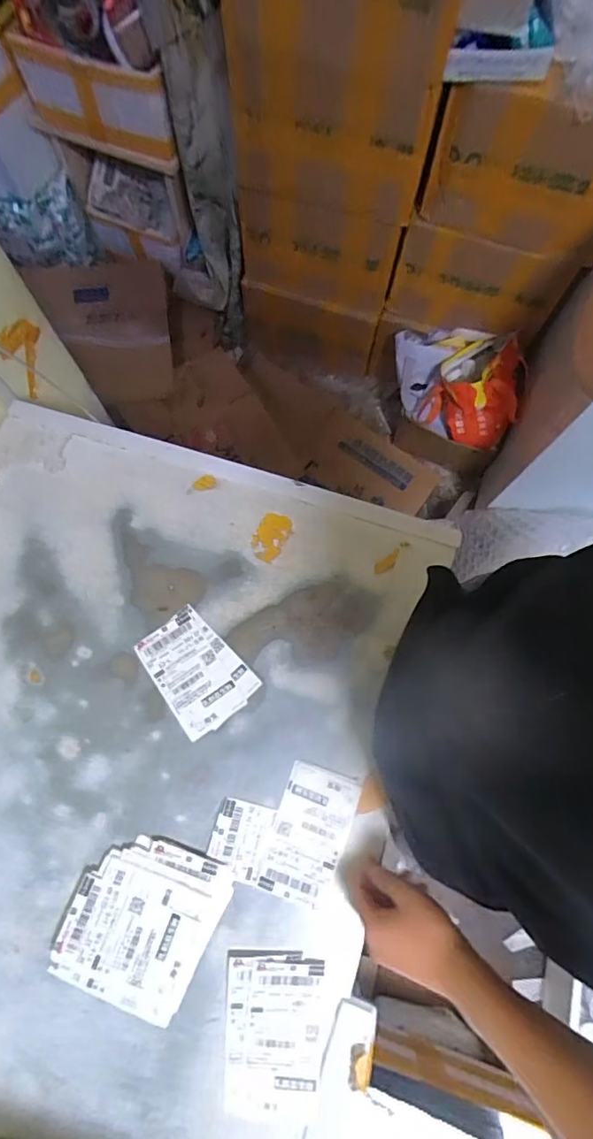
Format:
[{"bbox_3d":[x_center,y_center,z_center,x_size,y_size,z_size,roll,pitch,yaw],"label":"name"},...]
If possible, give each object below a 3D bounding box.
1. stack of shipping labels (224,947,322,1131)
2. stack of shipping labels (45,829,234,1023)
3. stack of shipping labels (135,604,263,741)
[{"bbox_3d":[-0.022,0.456,0.506,0.095,0.011,0.139,1,74,0],"label":"stack of shipping labels"},{"bbox_3d":[-0.157,0.354,0.520,0.143,0.015,0.152,23,75,6],"label":"stack of shipping labels"},{"bbox_3d":[-0.117,0.117,0.596,0.096,0.004,0.131,-40,78,-10],"label":"stack of shipping labels"}]

